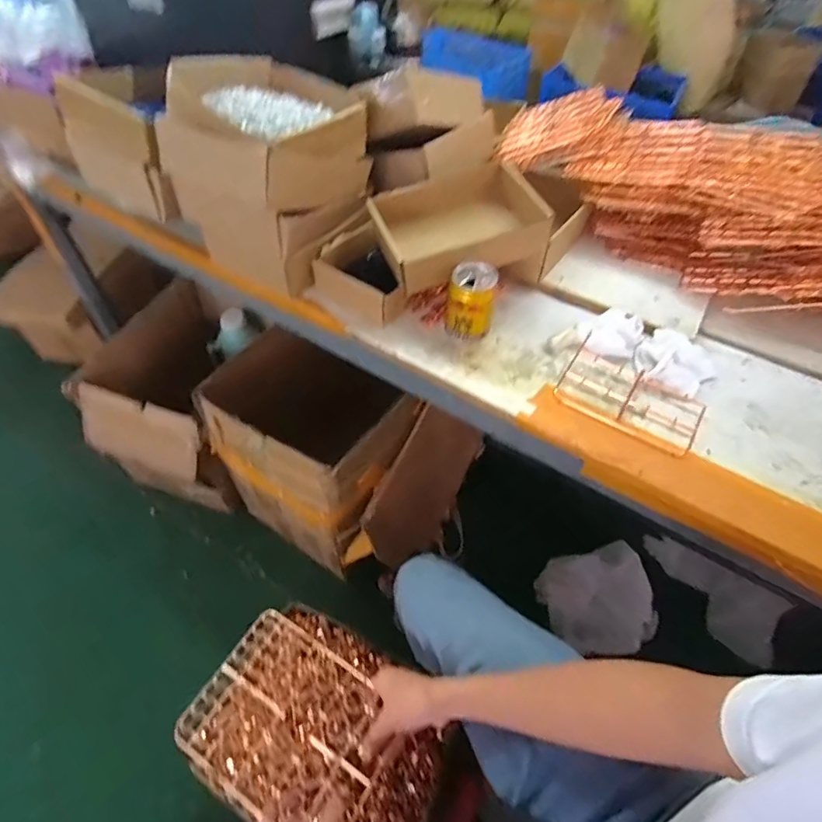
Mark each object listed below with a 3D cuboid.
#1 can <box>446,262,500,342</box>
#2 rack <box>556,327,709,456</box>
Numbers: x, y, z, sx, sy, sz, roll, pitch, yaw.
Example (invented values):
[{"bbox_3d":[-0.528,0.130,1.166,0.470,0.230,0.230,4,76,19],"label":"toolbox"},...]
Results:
[{"bbox_3d":[0.083,-0.146,0.640,0.066,0.090,0.059,7,51,4],"label":"can"},{"bbox_3d":[0.272,-0.022,0.576,0.166,0.021,0.100,31,56,22],"label":"rack"}]

